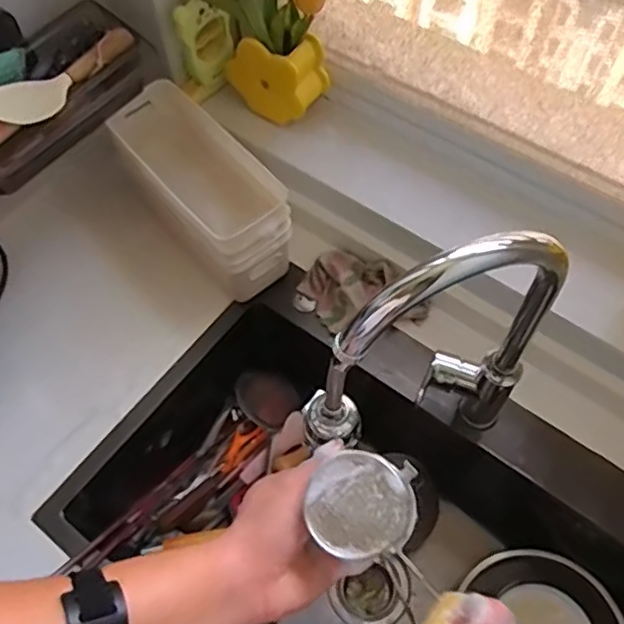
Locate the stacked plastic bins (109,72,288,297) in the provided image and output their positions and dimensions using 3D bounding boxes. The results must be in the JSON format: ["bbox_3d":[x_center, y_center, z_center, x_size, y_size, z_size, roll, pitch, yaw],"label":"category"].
[{"bbox_3d":[-0.133,-0.157,0.847,0.137,0.166,0.272,-32,64,-16],"label":"stacked plastic bins"}]

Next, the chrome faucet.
[{"bbox_3d":[0.095,0.048,0.584,0.219,0.360,0.061,-21,61,-10],"label":"chrome faucet"}]

